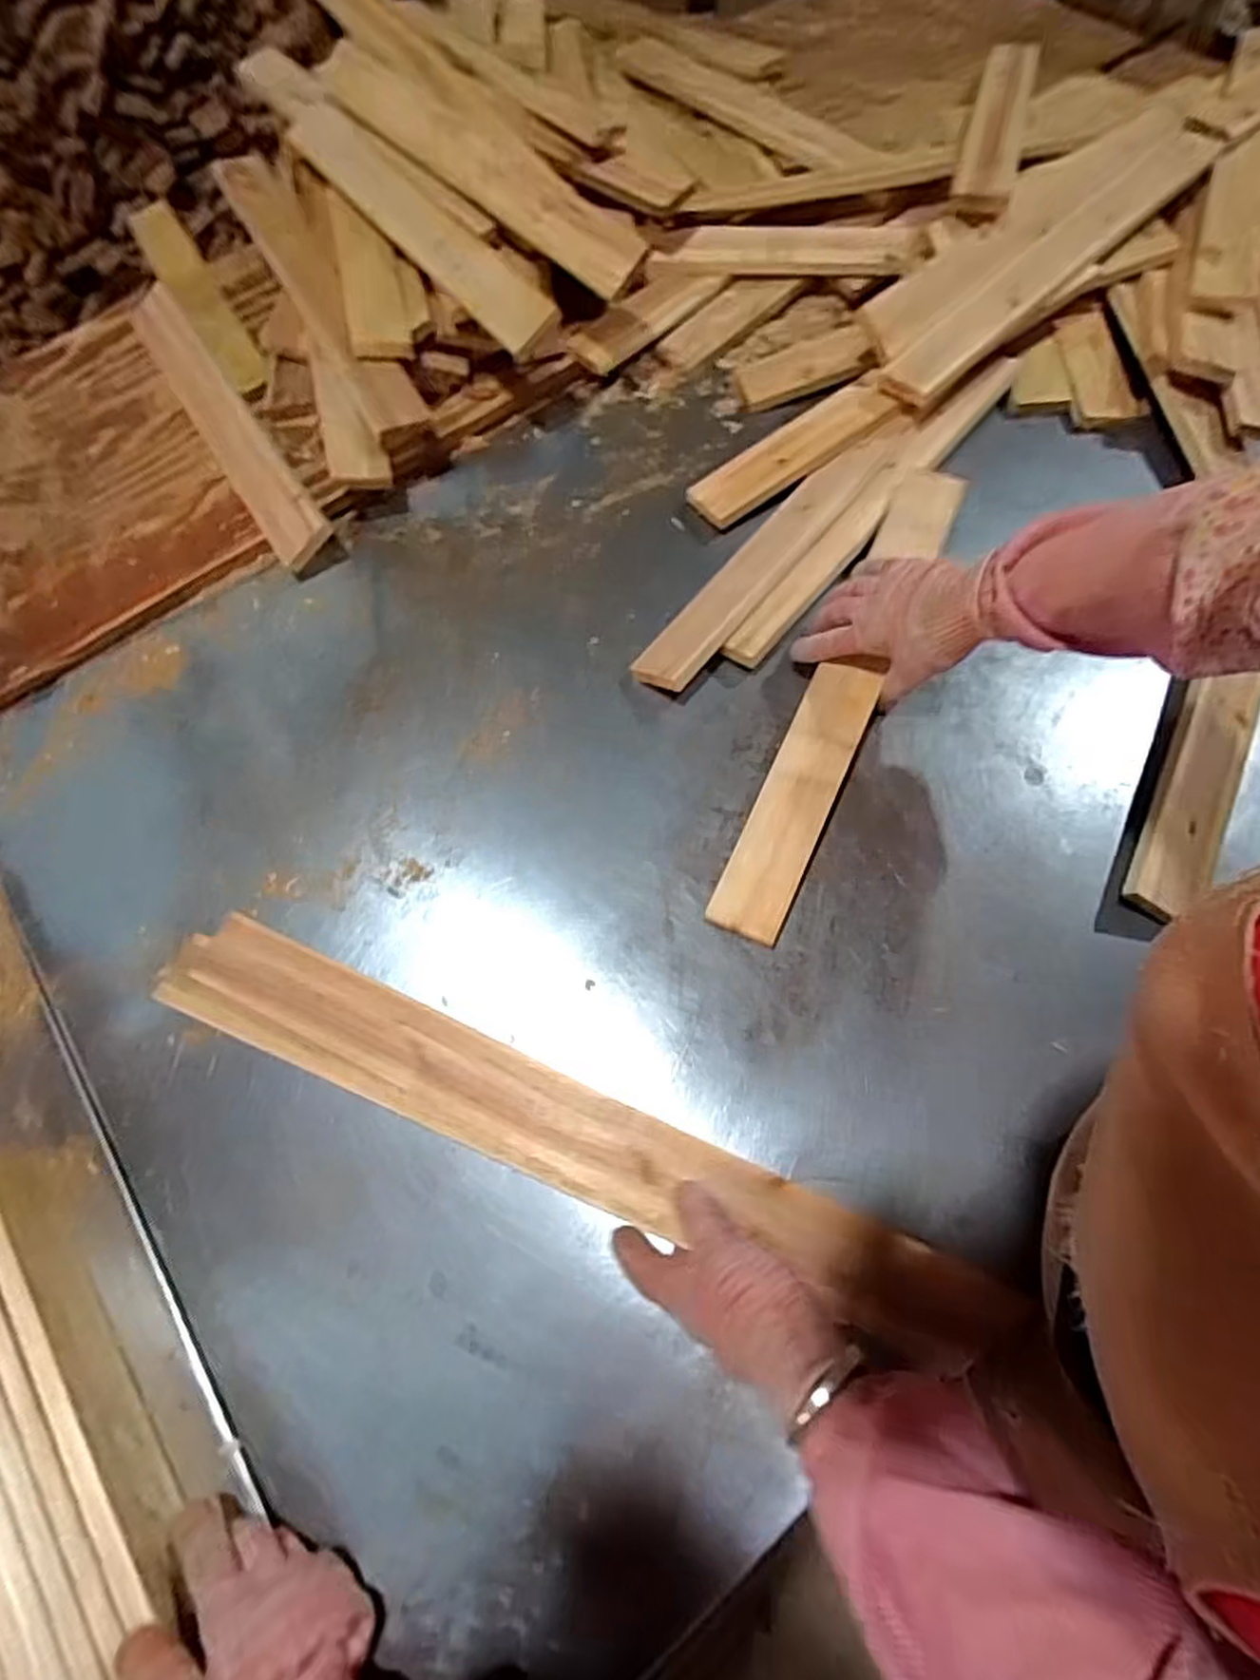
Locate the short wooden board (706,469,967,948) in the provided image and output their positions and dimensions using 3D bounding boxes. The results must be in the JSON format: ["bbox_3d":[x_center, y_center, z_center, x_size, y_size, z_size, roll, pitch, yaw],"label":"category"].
[{"bbox_3d":[0.191,-0.140,0.655,0.059,0.019,0.474,23,73,12],"label":"short wooden board"}]

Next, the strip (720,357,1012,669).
[{"bbox_3d":[0.255,-0.347,0.744,0.043,0.017,0.456,37,75,16],"label":"strip"}]

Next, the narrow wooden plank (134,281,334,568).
[{"bbox_3d":[-0.478,-0.496,0.865,0.059,0.052,0.522,-33,69,-11],"label":"narrow wooden plank"}]

